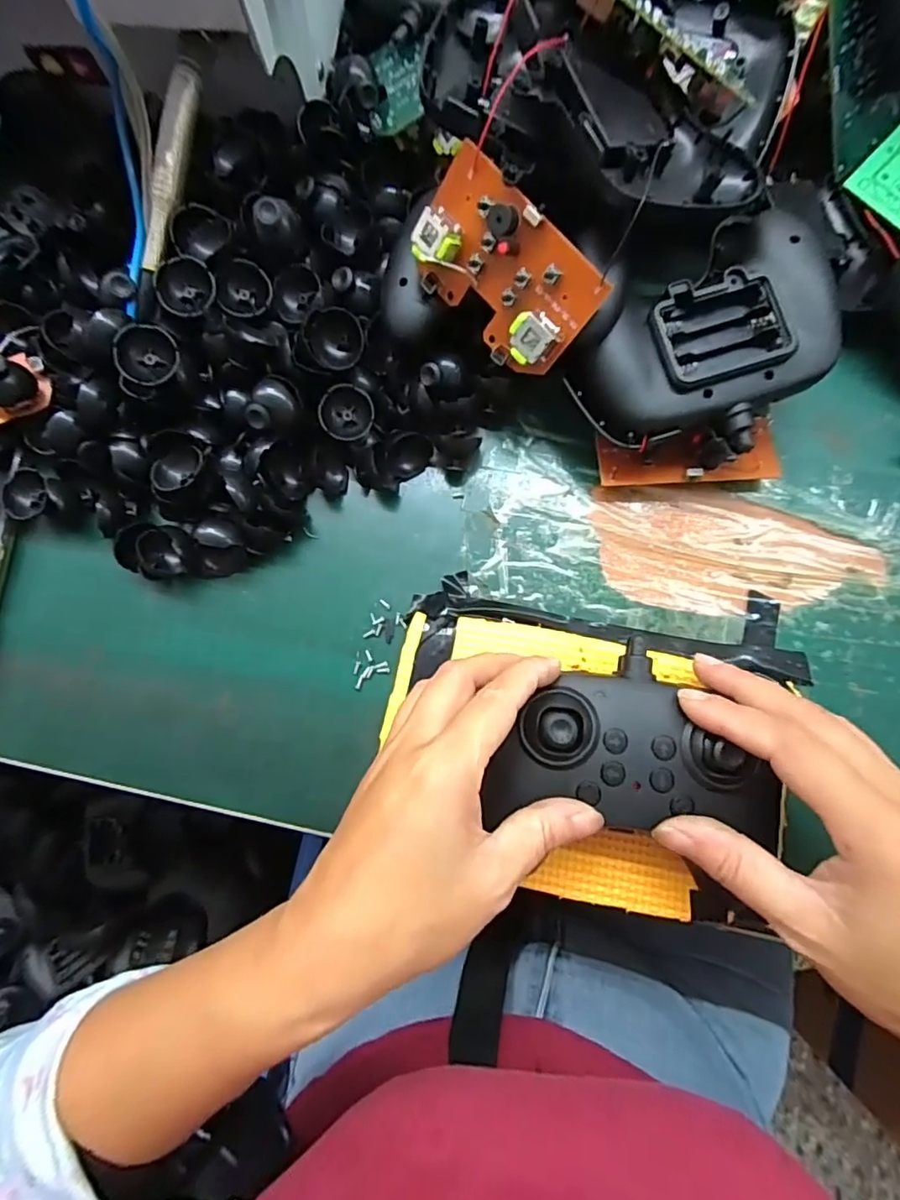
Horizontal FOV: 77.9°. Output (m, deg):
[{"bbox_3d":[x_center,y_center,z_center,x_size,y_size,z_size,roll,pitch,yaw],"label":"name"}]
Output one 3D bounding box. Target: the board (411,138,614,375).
[{"bbox_3d":[0.022,-0.150,0.254,0.089,0.014,0.055,44,129,1],"label":"board"}]

